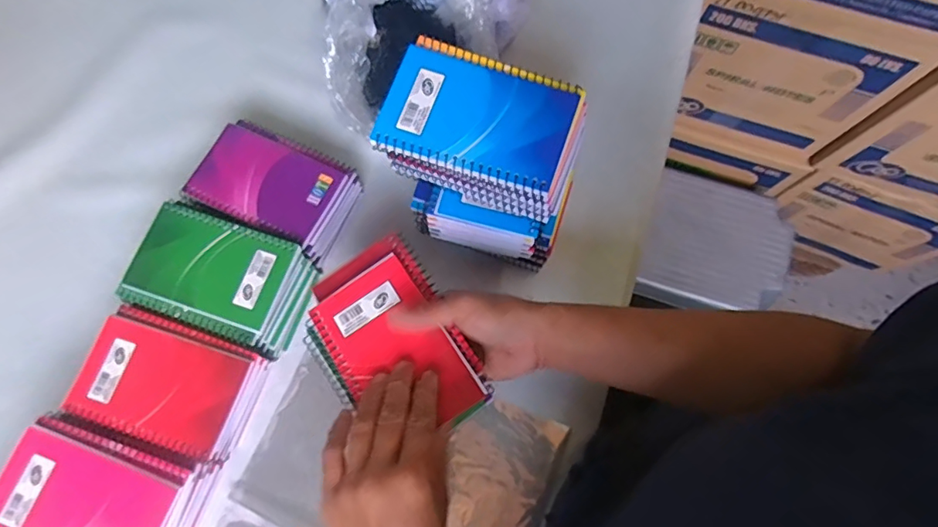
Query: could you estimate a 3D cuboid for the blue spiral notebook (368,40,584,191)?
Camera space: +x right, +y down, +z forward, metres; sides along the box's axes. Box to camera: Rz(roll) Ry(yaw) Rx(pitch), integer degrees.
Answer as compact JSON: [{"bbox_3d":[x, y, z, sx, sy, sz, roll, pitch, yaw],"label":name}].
[{"bbox_3d":[0.005,-0.104,0.359,0.129,0.010,0.083,19,74,5],"label":"blue spiral notebook"}]

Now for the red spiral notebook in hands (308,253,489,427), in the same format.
[{"bbox_3d":[-0.056,0.064,0.375,0.081,0.010,0.130,-36,71,-4],"label":"red spiral notebook in hands"}]

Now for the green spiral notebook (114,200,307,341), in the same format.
[{"bbox_3d":[-0.224,0.006,0.445,0.128,0.013,0.091,20,75,4],"label":"green spiral notebook"}]

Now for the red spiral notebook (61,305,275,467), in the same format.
[{"bbox_3d":[-0.249,0.099,0.423,0.138,0.015,0.092,20,75,4],"label":"red spiral notebook"}]

